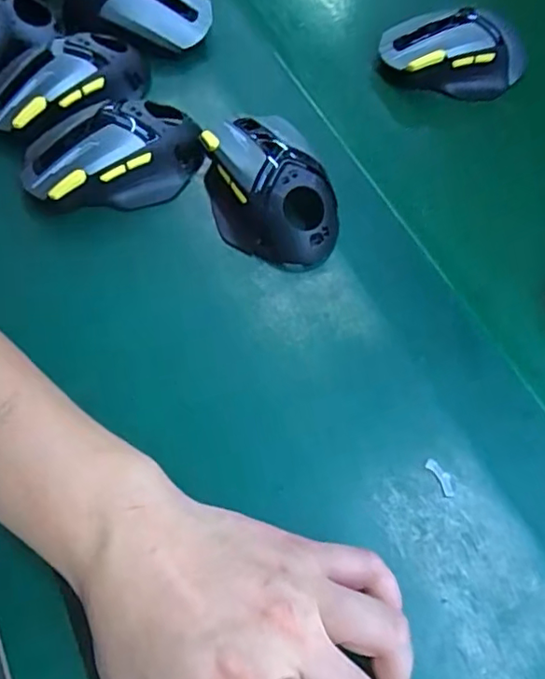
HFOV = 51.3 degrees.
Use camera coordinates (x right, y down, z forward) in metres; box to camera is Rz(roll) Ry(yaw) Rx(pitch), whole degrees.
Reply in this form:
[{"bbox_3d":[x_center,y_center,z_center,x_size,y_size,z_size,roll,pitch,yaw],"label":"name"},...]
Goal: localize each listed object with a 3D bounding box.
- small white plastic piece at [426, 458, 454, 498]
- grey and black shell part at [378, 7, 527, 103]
[{"bbox_3d":[0.089,0.072,0.298,0.009,0.004,0.021,-27,68,-15],"label":"small white plastic piece"},{"bbox_3d":[0.146,-0.227,0.445,0.118,0.048,0.060,3,63,-1],"label":"grey and black shell part"}]

